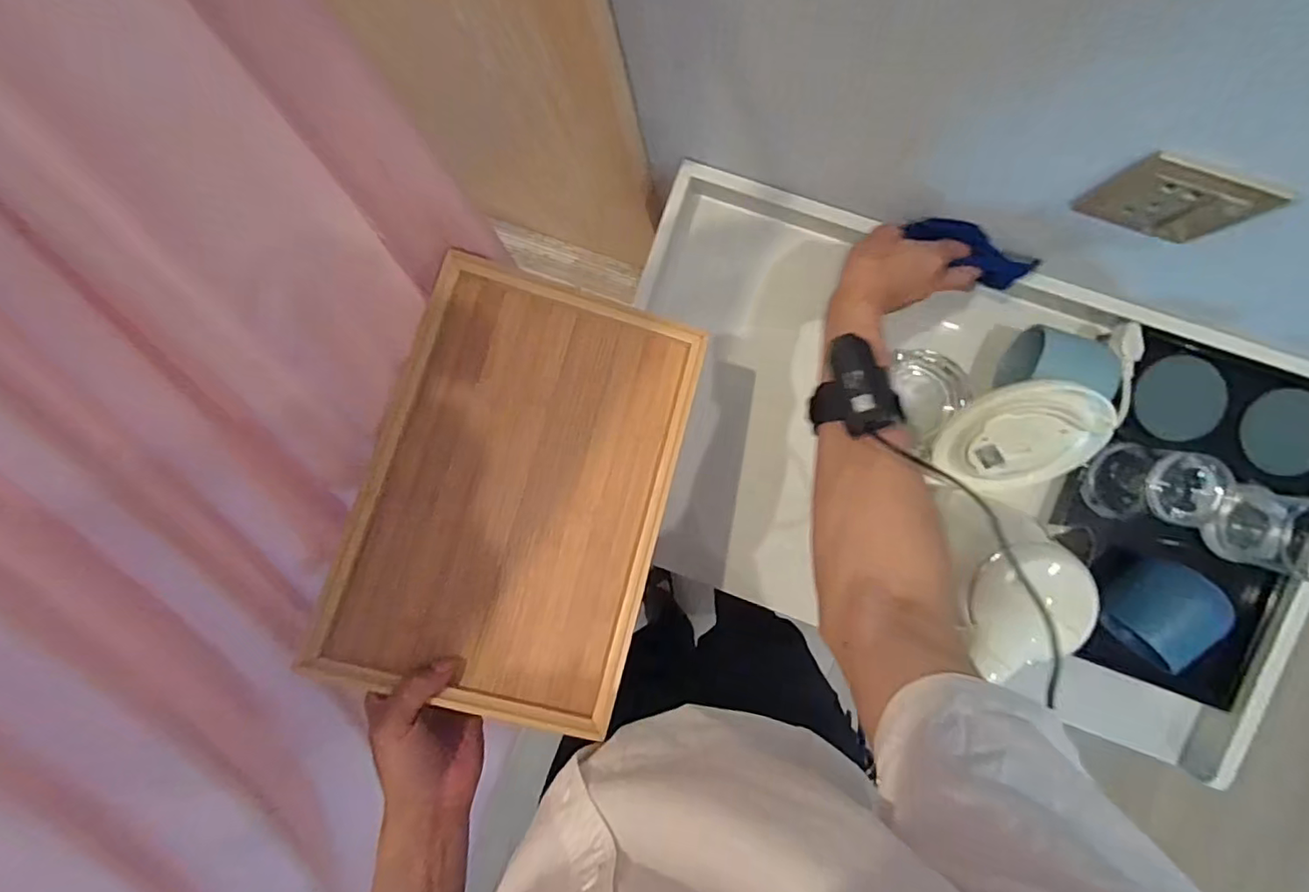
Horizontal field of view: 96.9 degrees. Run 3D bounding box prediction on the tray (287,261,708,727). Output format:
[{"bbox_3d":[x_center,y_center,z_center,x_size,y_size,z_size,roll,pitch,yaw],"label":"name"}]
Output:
[{"bbox_3d":[-0.102,0.028,0.455,0.219,0.019,0.332,17,78,-8],"label":"tray"}]

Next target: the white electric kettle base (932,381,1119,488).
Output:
[{"bbox_3d":[0.357,-0.006,0.564,0.146,0.016,0.132,-31,128,30],"label":"white electric kettle base"}]

